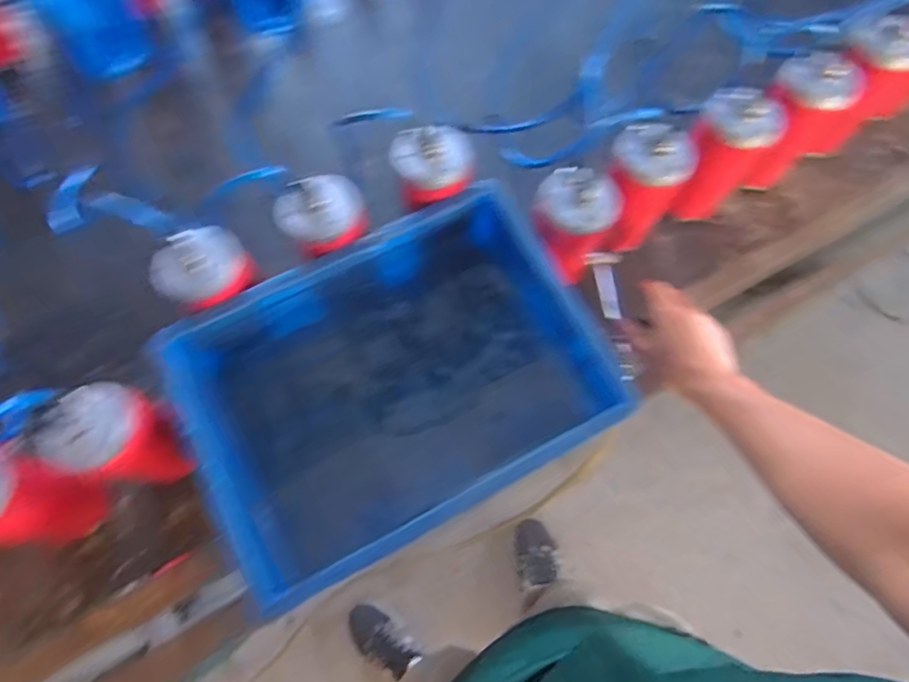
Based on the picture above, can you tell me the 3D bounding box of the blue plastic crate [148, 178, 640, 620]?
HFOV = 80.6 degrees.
[{"bbox_3d":[-0.066,0.048,0.594,0.435,0.130,0.297,-27,75,-8],"label":"blue plastic crate"}]

